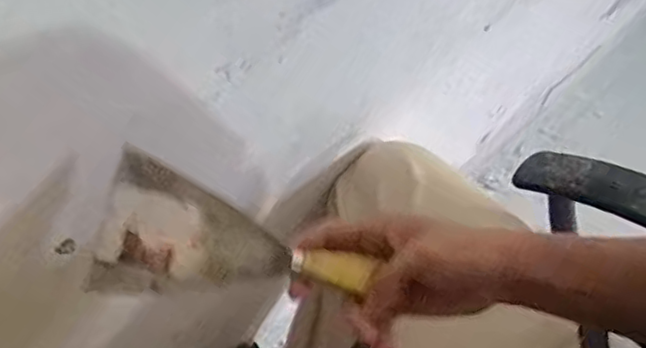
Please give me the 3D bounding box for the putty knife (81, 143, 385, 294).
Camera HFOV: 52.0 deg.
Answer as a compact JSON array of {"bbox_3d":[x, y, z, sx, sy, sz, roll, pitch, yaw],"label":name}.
[{"bbox_3d":[-0.057,0.052,0.446,0.175,0.023,0.086,16,77,-10],"label":"putty knife"}]

